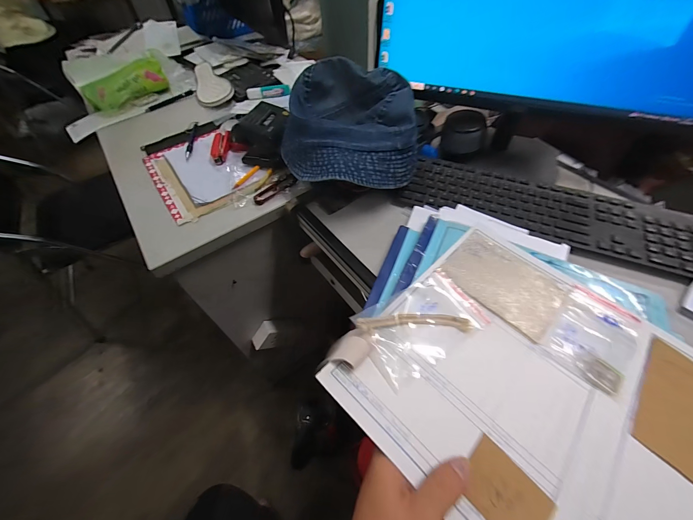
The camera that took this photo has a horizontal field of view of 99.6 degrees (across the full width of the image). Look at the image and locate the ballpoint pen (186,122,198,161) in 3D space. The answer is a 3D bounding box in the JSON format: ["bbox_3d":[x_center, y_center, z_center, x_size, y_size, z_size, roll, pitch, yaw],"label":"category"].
[{"bbox_3d":[-0.342,-0.262,0.645,0.012,0.011,0.147,-10,54,-4],"label":"ballpoint pen"}]

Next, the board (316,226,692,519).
[{"bbox_3d":[0.223,0.149,0.262,0.420,0.011,0.301,39,58,21],"label":"board"}]

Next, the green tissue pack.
[{"bbox_3d":[-0.566,-0.463,0.763,0.214,0.080,0.063,-36,60,-21],"label":"green tissue pack"}]

